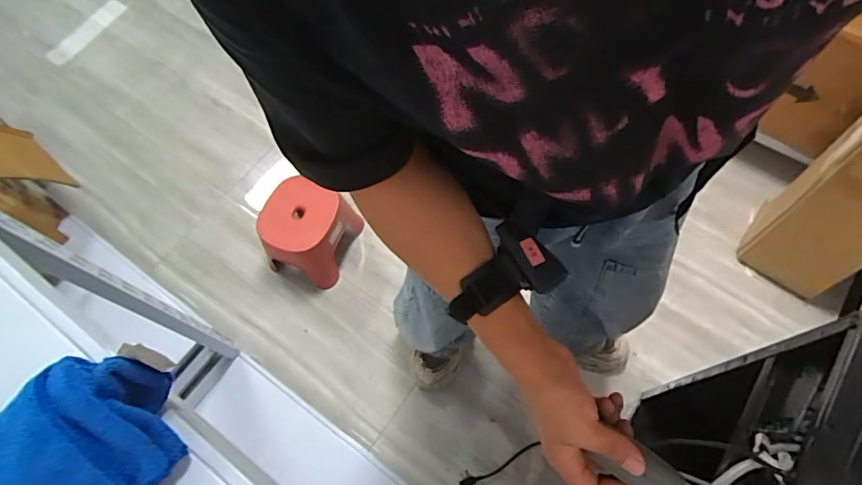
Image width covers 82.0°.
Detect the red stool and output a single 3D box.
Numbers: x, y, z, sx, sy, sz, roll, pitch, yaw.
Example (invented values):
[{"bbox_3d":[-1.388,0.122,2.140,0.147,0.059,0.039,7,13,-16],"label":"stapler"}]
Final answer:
[{"bbox_3d":[-0.324,-0.028,1.286,0.195,0.194,0.219,14,68,9],"label":"red stool"}]

